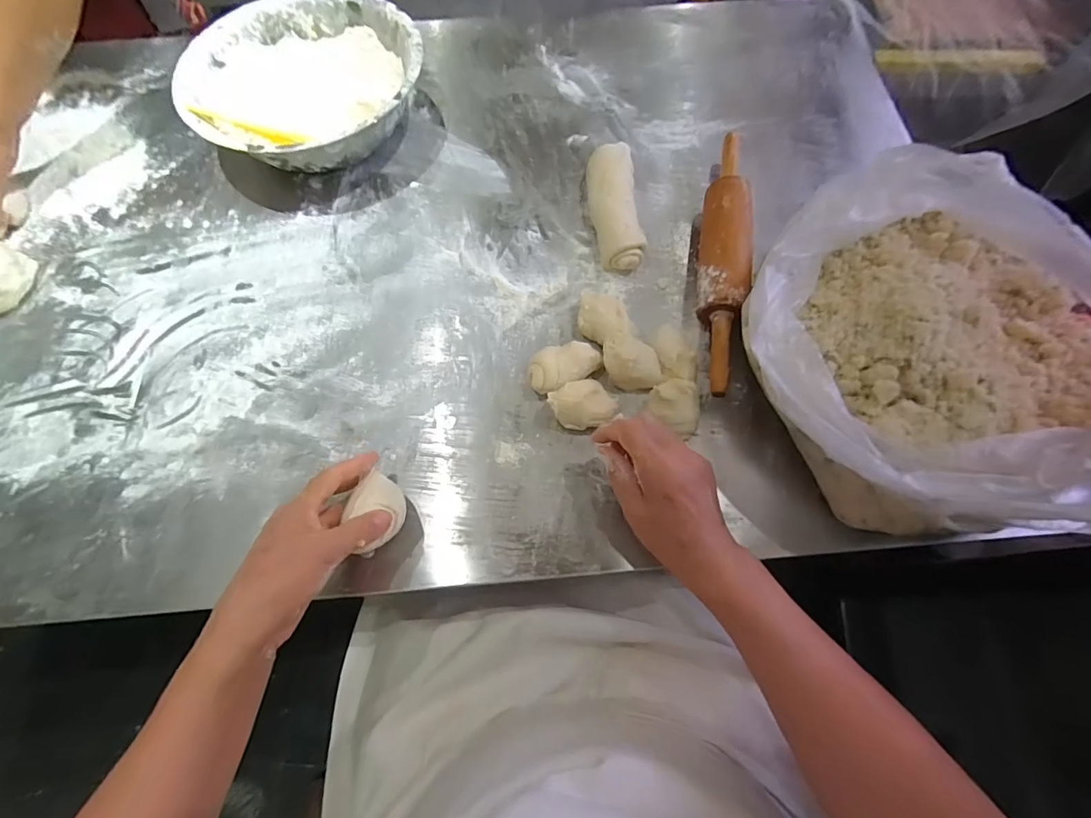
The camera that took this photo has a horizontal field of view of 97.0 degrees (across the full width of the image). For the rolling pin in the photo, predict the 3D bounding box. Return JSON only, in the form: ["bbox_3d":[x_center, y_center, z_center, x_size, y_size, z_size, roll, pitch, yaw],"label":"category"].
[{"bbox_3d":[0.192,-0.166,0.529,0.049,0.060,0.322,11,70,4],"label":"rolling pin"}]

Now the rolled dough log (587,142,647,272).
[{"bbox_3d":[0.083,-0.238,0.564,0.056,0.043,0.169,-4,70,-1],"label":"rolled dough log"}]

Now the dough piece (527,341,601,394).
[{"bbox_3d":[0.019,-0.041,0.491,0.074,0.033,0.041,-20,71,-7],"label":"dough piece"}]

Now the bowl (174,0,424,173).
[{"bbox_3d":[-0.291,-0.395,0.604,0.271,0.083,0.266,0,70,0],"label":"bowl"}]

